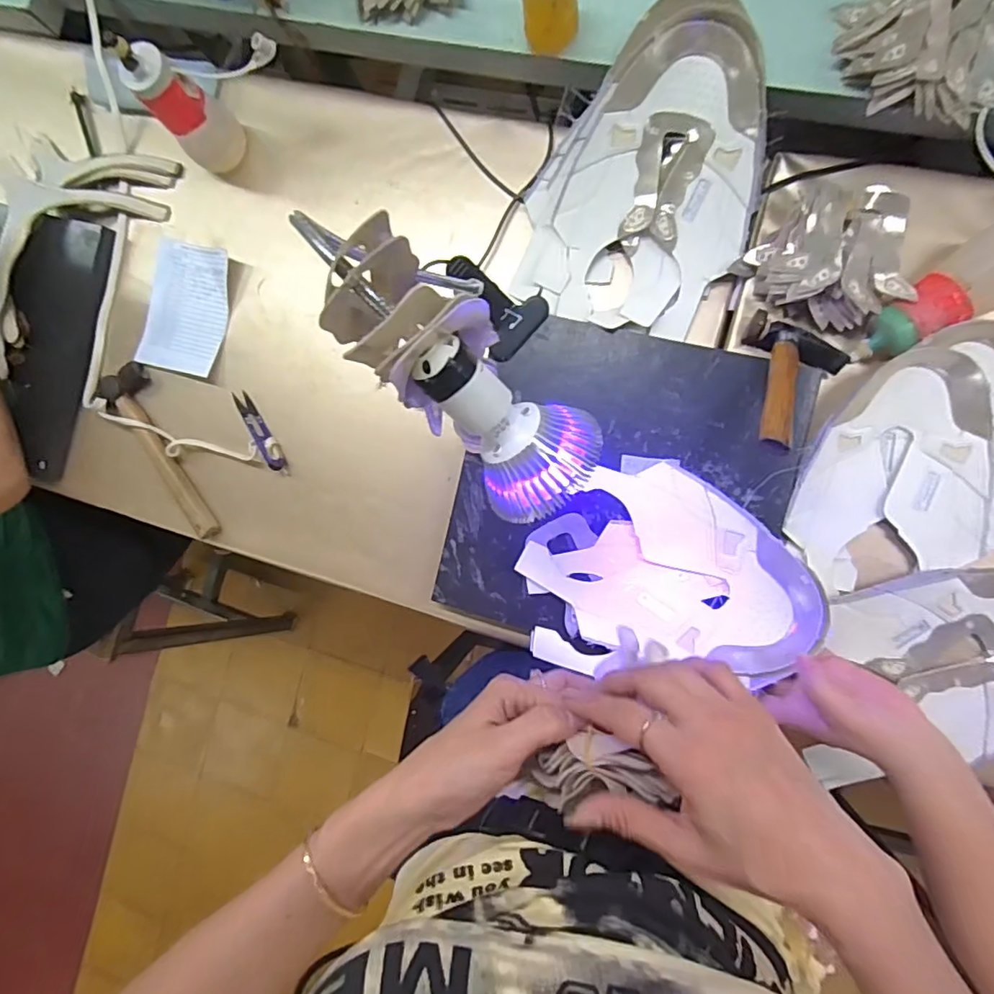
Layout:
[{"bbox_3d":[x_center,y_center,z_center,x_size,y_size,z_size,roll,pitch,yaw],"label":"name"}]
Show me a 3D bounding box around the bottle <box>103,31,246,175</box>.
[{"bbox_3d":[-0.325,-0.402,0.572,0.053,0.146,0.063,45,96,7],"label":"bottle"}]

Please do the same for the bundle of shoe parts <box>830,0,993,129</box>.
[{"bbox_3d":[0.370,-0.390,0.473,0.119,0.031,0.147,-28,85,8],"label":"bundle of shoe parts"}]

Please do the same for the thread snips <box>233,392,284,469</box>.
[{"bbox_3d":[-0.267,-0.074,0.624,0.017,0.015,0.100,-30,85,8],"label":"thread snips"}]

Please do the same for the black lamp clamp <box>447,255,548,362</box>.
[{"bbox_3d":[-0.006,-0.193,0.558,0.099,0.043,0.072,45,96,7],"label":"black lamp clamp"}]

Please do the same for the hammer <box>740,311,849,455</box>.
[{"bbox_3d":[0.253,-0.093,0.481,0.087,0.025,0.156,21,55,9],"label":"hammer"}]

